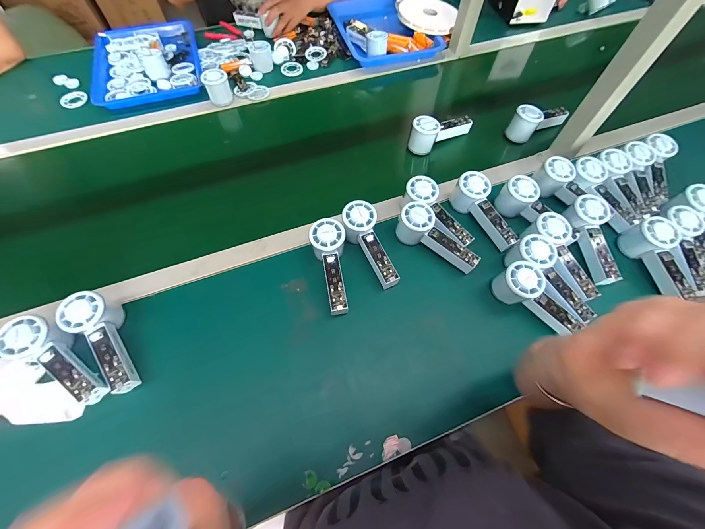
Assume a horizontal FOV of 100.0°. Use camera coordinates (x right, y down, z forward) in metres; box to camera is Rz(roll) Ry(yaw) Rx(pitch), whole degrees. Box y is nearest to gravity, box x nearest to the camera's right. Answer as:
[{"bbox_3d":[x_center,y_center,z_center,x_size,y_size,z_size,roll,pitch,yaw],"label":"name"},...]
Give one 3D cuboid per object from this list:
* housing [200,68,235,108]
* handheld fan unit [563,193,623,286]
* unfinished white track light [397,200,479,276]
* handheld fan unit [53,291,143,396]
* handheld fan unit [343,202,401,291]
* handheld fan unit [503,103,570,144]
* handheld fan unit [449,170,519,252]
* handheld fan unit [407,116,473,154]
[{"bbox_3d":[-0.321,-0.421,0.709,0.056,0.064,0.058,-19,64,-12],"label":"housing"},{"bbox_3d":[0.420,-0.045,0.510,0.057,0.060,0.150,-7,62,-6],"label":"handheld fan unit"},{"bbox_3d":[0.146,-0.046,0.509,0.152,0.061,0.060,30,65,14],"label":"unfinished white track light"},{"bbox_3d":[-0.355,0.113,0.431,0.055,0.066,0.157,-32,81,-18],"label":"handheld fan unit"},{"bbox_3d":[0.030,-0.032,0.505,0.053,0.044,0.154,-23,80,-14],"label":"handheld fan unit"},{"bbox_3d":[0.424,-0.327,0.673,0.133,0.067,0.059,-23,65,-14],"label":"handheld fan unit"},{"bbox_3d":[0.240,-0.096,0.536,0.055,0.060,0.152,-22,65,-13],"label":"handheld fan unit"},{"bbox_3d":[0.194,-0.295,0.653,0.156,0.067,0.050,-28,66,-16],"label":"handheld fan unit"}]

